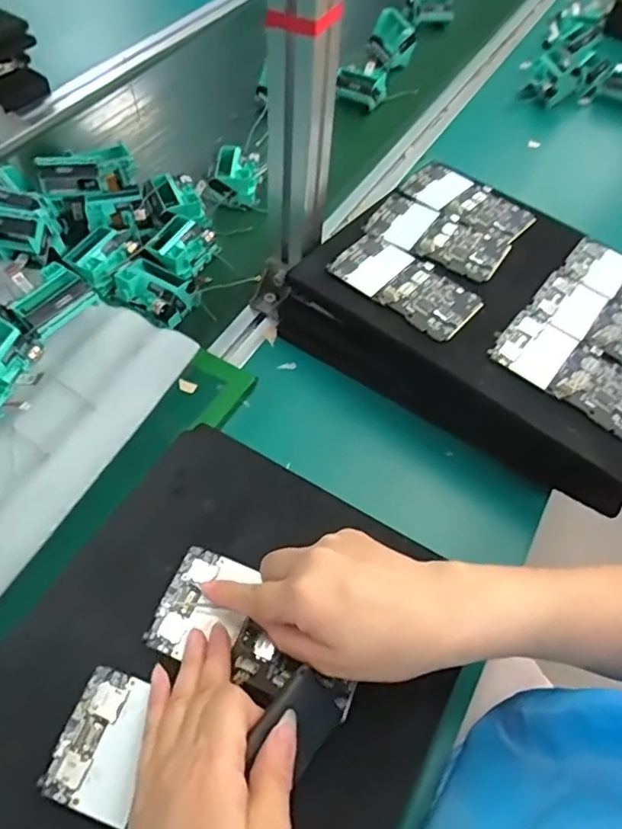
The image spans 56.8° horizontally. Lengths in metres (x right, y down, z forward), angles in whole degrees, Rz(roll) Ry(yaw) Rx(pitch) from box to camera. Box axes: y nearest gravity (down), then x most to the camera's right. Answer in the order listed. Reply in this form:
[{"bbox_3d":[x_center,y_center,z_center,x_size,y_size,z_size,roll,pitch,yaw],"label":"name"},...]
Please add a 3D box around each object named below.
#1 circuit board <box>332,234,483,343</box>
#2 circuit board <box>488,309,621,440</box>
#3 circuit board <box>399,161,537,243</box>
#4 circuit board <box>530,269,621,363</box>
[{"bbox_3d":[0.088,-0.119,0.526,0.131,0.011,0.070,37,61,19],"label":"circuit board"},{"bbox_3d":[0.223,-0.037,0.483,0.134,0.006,0.071,35,60,17],"label":"circuit board"},{"bbox_3d":[0.165,-0.224,0.602,0.133,0.008,0.068,35,65,18],"label":"circuit board"},{"bbox_3d":[0.270,-0.081,0.521,0.136,0.009,0.074,36,61,18],"label":"circuit board"}]

